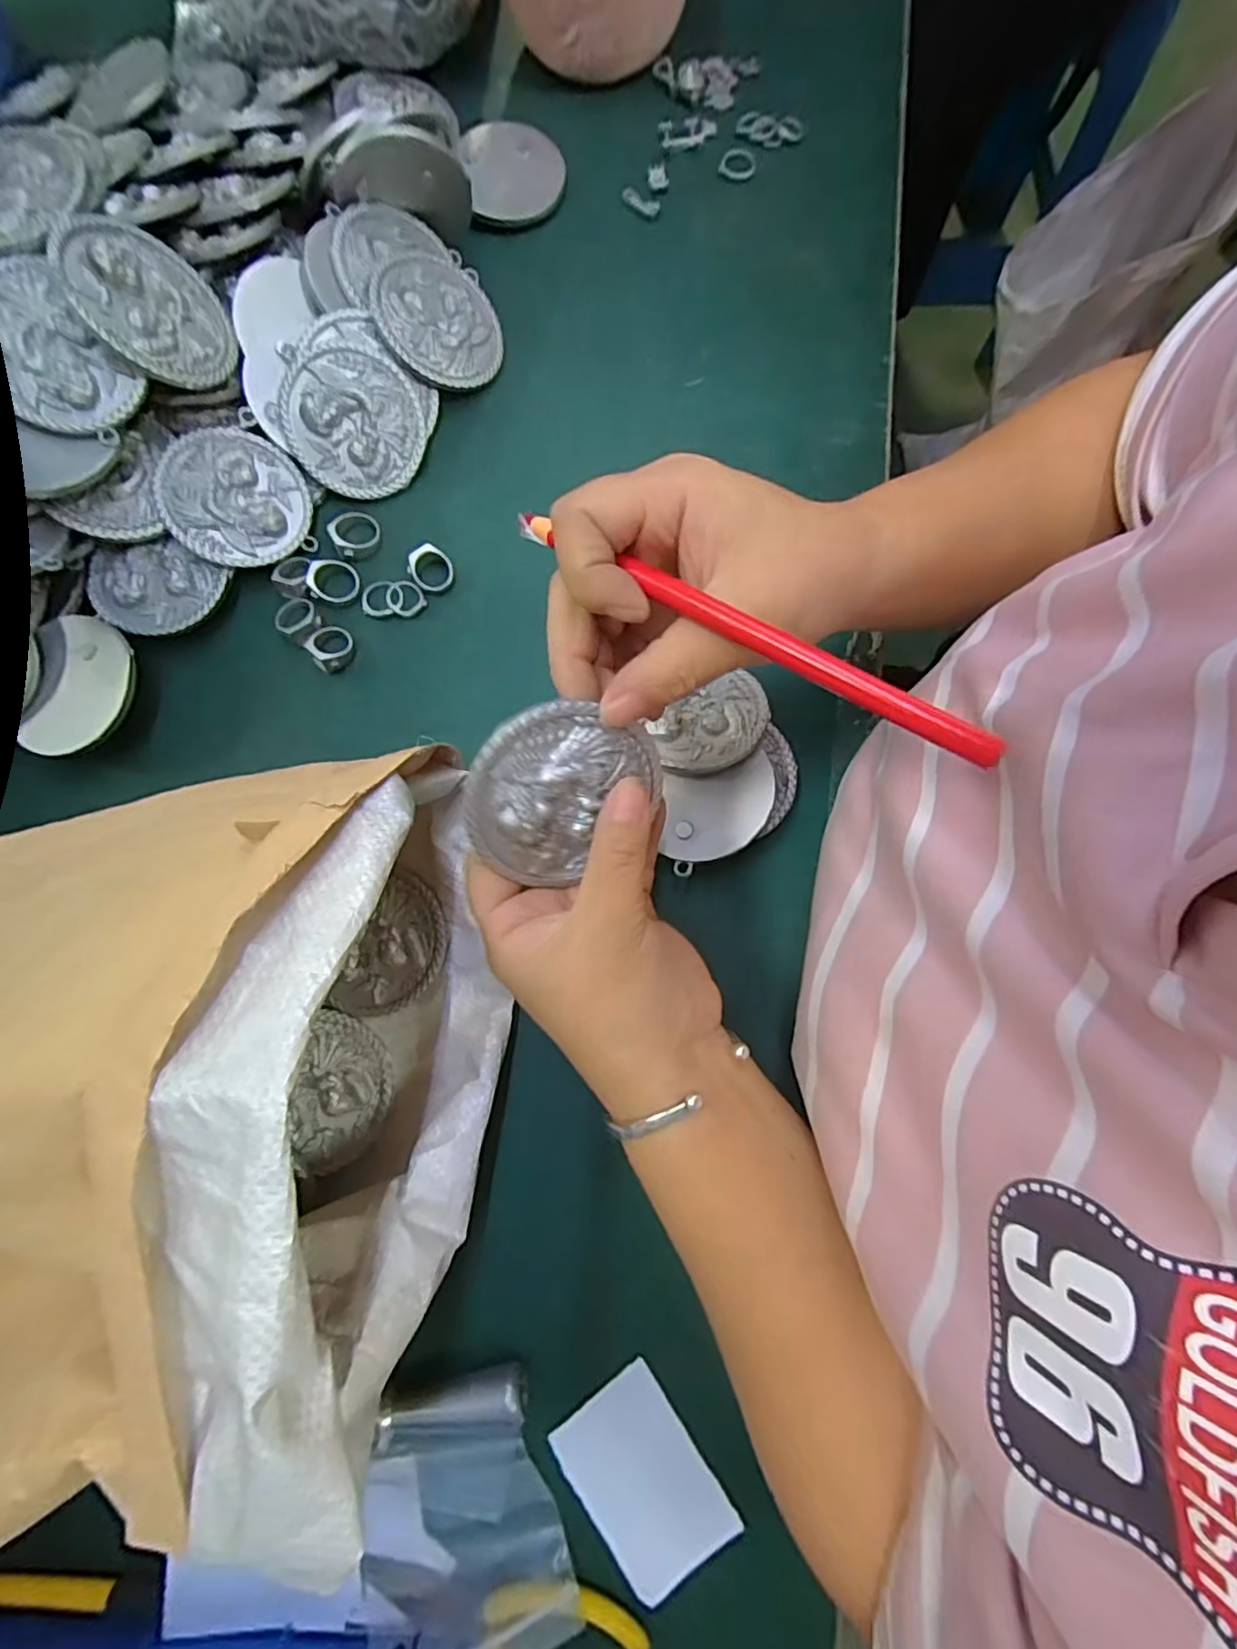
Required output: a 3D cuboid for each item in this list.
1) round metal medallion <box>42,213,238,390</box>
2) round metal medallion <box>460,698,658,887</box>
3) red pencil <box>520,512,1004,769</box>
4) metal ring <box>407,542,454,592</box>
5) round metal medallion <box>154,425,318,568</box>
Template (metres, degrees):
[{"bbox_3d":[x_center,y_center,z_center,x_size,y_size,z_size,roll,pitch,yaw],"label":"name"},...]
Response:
[{"bbox_3d":[-0.230,-0.256,0.307,0.007,0.072,0.072,-8,75,39],"label":"round metal medallion"},{"bbox_3d":[-0.022,-0.011,0.223,0.069,0.007,0.061,-46,127,8],"label":"round metal medallion"},{"bbox_3d":[0.034,-0.061,0.189,0.165,0.006,0.008,33,81,17],"label":"red pencil"},{"bbox_3d":[-0.105,-0.144,0.349,0.022,0.011,0.023,0,80,0],"label":"metal ring"},{"bbox_3d":[-0.211,-0.181,0.344,0.073,0.007,0.073,-8,92,-23],"label":"round metal medallion"}]

